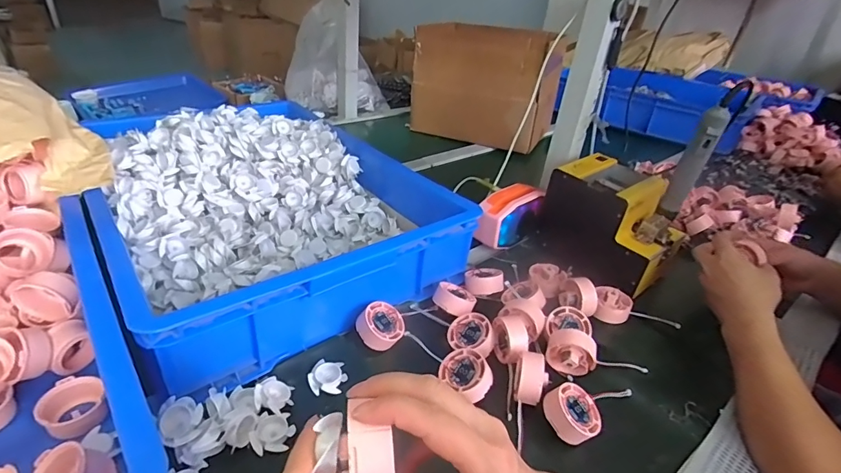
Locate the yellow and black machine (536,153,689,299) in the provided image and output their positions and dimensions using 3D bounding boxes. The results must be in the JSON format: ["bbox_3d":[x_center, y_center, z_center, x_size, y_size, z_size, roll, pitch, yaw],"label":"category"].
[{"bbox_3d":[0.306,-0.019,0.707,0.122,0.153,0.189,-19,40,-35],"label":"yellow and black machine"}]

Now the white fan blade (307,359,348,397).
[{"bbox_3d":[-0.103,0.155,0.487,0.040,0.013,0.036,4,32,-5],"label":"white fan blade"}]

